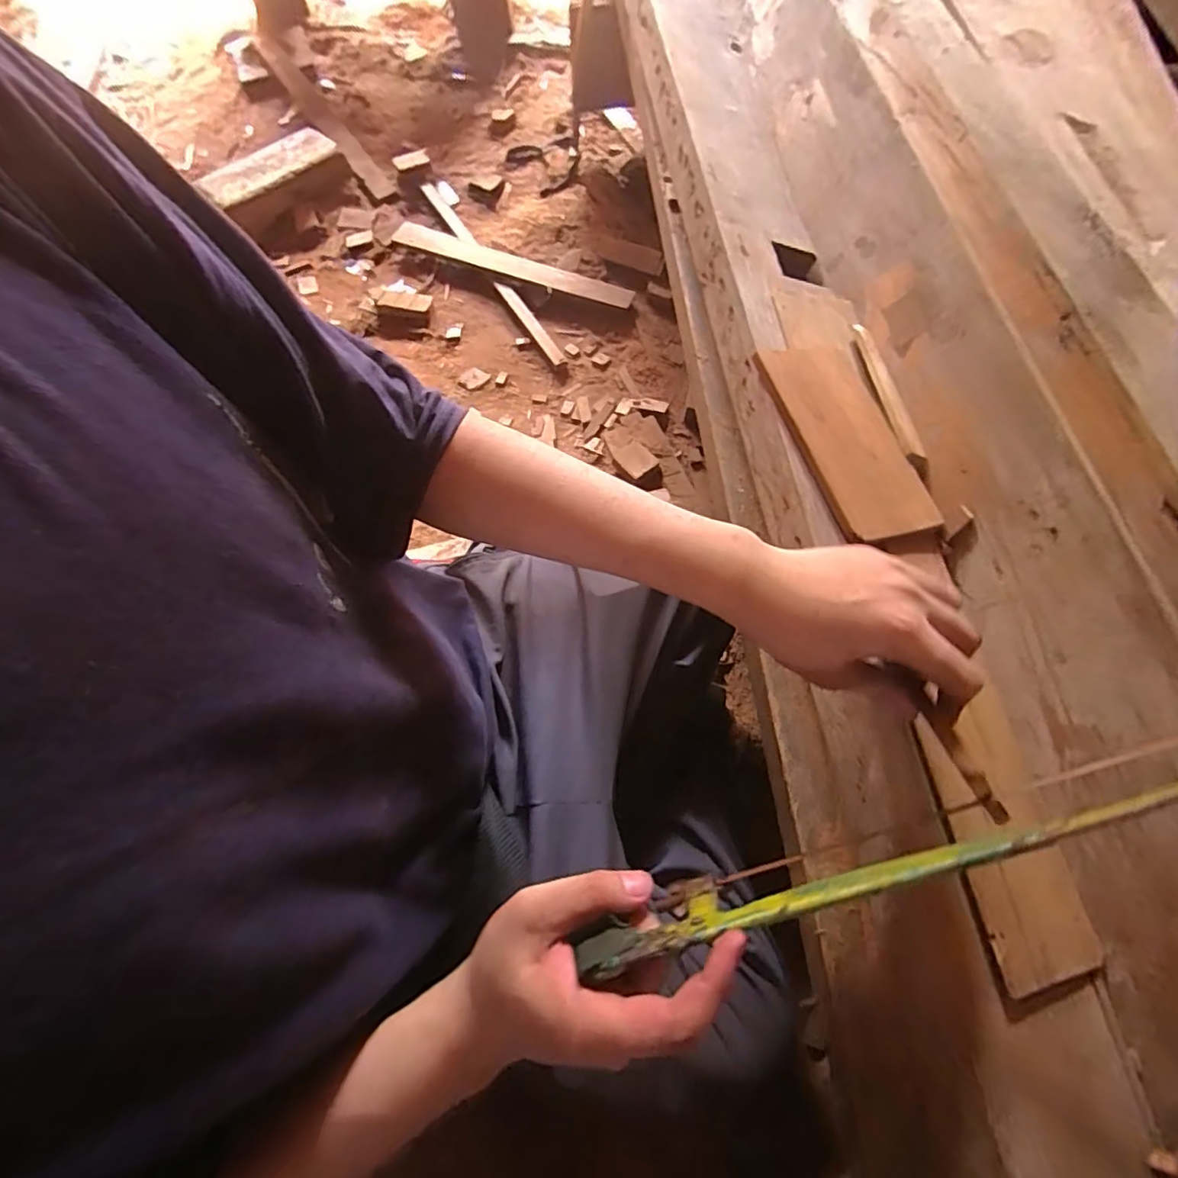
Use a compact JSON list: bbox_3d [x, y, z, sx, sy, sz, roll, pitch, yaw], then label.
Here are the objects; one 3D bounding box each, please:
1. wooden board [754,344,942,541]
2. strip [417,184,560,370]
[{"bbox_3d":[0.242,-0.142,0.527,0.103,0.007,0.204,-16,74,-21],"label":"wooden board"},{"bbox_3d":[-0.195,-0.629,1.111,0.031,0.019,0.563,-30,72,-10],"label":"strip"}]

